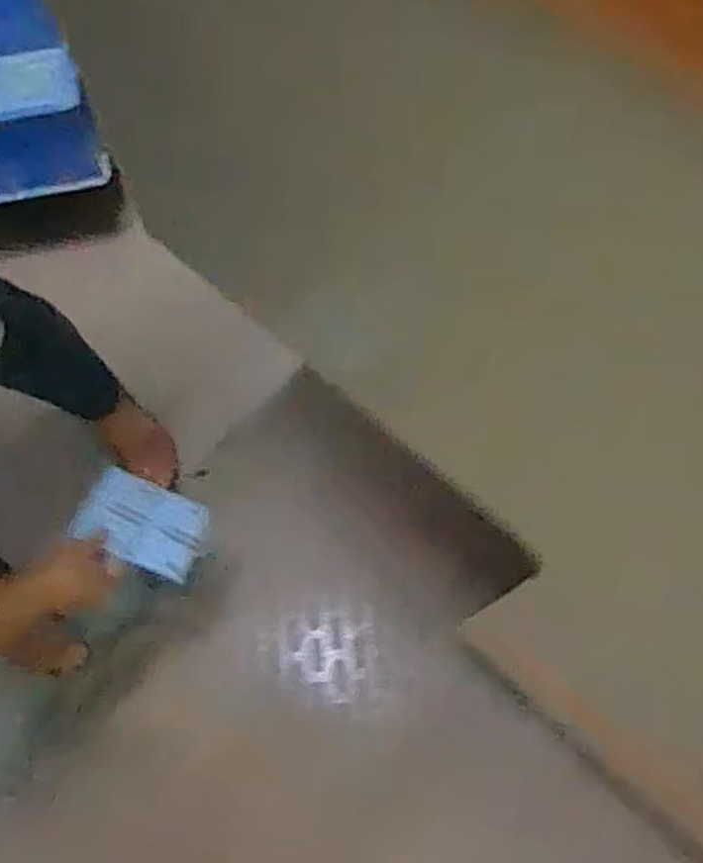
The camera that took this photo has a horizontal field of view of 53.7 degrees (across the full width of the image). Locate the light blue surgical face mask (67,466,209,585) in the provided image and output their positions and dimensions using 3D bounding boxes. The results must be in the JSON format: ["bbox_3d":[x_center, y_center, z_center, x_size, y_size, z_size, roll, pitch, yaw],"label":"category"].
[{"bbox_3d":[-0.229,0.100,0.763,0.130,0.012,0.112,27,37,-13],"label":"light blue surgical face mask"}]

